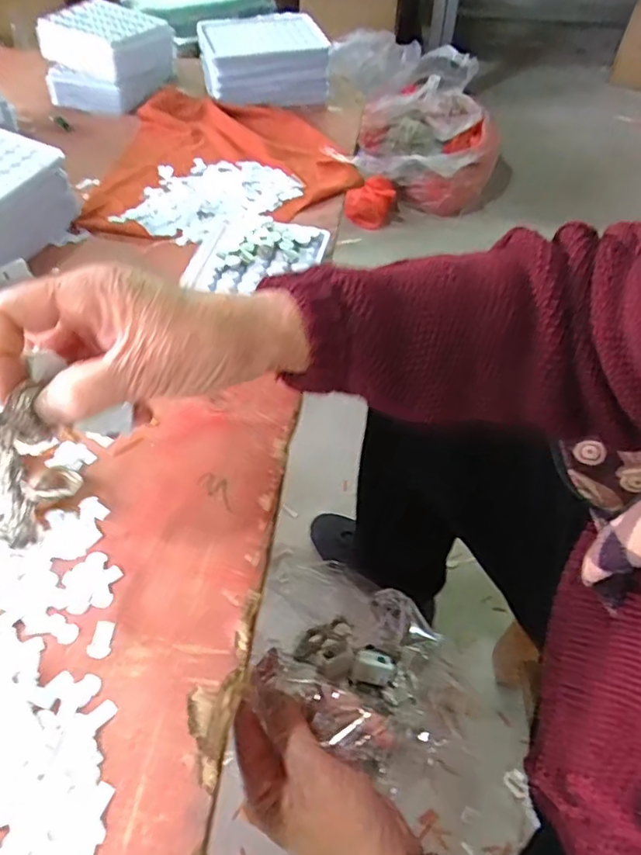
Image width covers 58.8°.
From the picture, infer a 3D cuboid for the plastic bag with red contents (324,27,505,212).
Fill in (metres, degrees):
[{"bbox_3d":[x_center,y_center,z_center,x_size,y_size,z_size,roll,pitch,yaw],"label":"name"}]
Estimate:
[{"bbox_3d":[0.234,-0.775,1.416,0.421,0.287,0.317,17,54,12],"label":"plastic bag with red contents"}]

